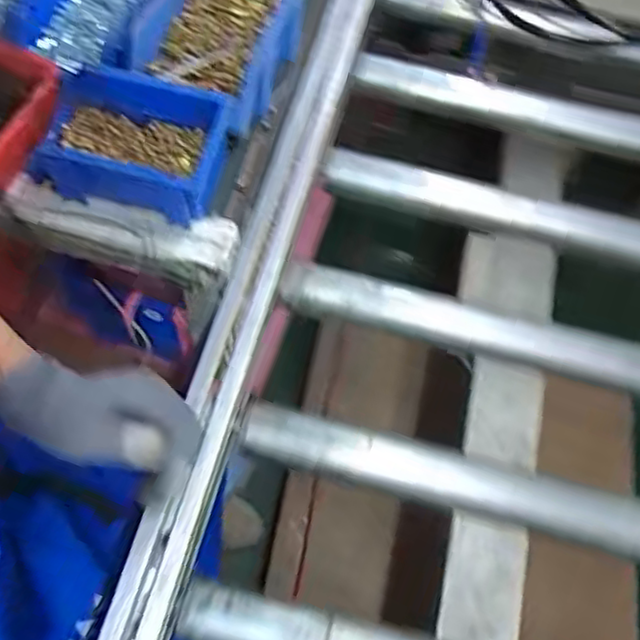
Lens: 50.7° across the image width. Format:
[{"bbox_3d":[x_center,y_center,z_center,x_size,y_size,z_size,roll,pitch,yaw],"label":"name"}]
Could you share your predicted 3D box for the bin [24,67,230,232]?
[{"bbox_3d":[-0.167,-0.154,0.593,0.164,0.065,0.102,16,62,3],"label":"bin"}]

